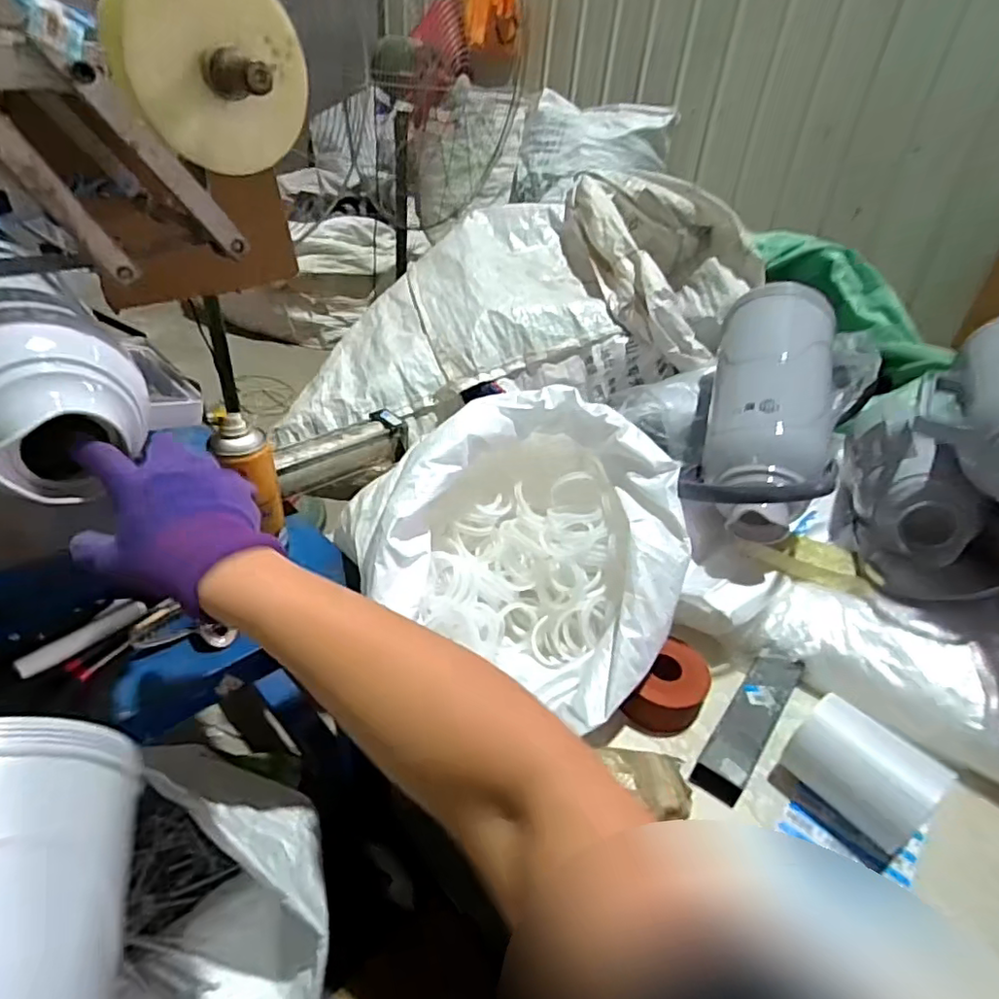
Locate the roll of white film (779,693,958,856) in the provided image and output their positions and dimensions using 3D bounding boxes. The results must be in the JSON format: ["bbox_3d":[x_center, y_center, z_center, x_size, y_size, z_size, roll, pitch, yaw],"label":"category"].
[{"bbox_3d":[0.341,0.250,0.559,0.076,0.073,0.114,-21,43,-33],"label":"roll of white film"}]

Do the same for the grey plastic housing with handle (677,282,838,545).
[{"bbox_3d":[0.342,-0.124,0.787,0.147,0.207,0.362,12,65,9],"label":"grey plastic housing with handle"}]

